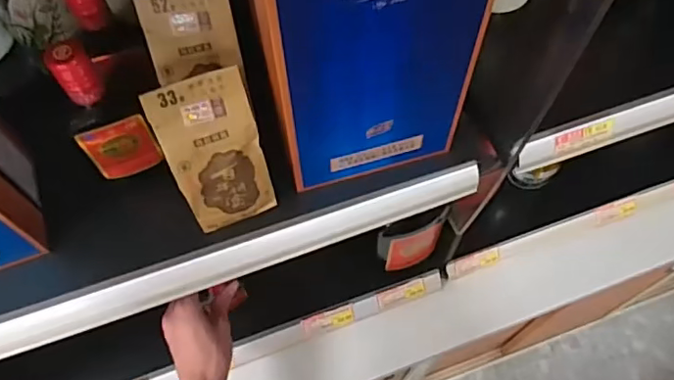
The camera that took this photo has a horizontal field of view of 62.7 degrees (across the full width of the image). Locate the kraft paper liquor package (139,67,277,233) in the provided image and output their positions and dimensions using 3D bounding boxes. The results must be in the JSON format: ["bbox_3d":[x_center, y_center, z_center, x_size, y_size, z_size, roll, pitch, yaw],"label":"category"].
[{"bbox_3d":[-0.091,-0.025,0.426,0.067,0.139,0.043,-21,65,-10],"label":"kraft paper liquor package"}]

